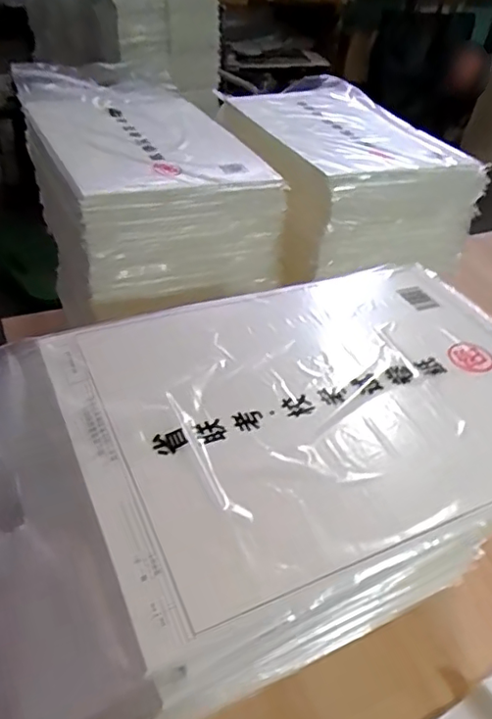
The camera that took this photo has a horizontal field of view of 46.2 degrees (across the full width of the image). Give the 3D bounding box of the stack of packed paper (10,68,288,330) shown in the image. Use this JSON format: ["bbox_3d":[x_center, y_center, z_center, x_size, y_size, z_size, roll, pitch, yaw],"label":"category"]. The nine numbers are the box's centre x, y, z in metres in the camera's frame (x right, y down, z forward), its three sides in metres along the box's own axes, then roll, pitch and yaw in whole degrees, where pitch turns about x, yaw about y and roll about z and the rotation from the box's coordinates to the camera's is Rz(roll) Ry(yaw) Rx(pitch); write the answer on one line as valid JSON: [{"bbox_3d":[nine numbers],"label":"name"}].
[{"bbox_3d":[-0.172,-0.301,0.932,0.325,0.157,0.504,-9,42,-17],"label":"stack of packed paper"}]

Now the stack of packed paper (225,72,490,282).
[{"bbox_3d":[0.140,-0.349,1.026,0.298,0.193,0.481,-12,43,-21],"label":"stack of packed paper"}]

